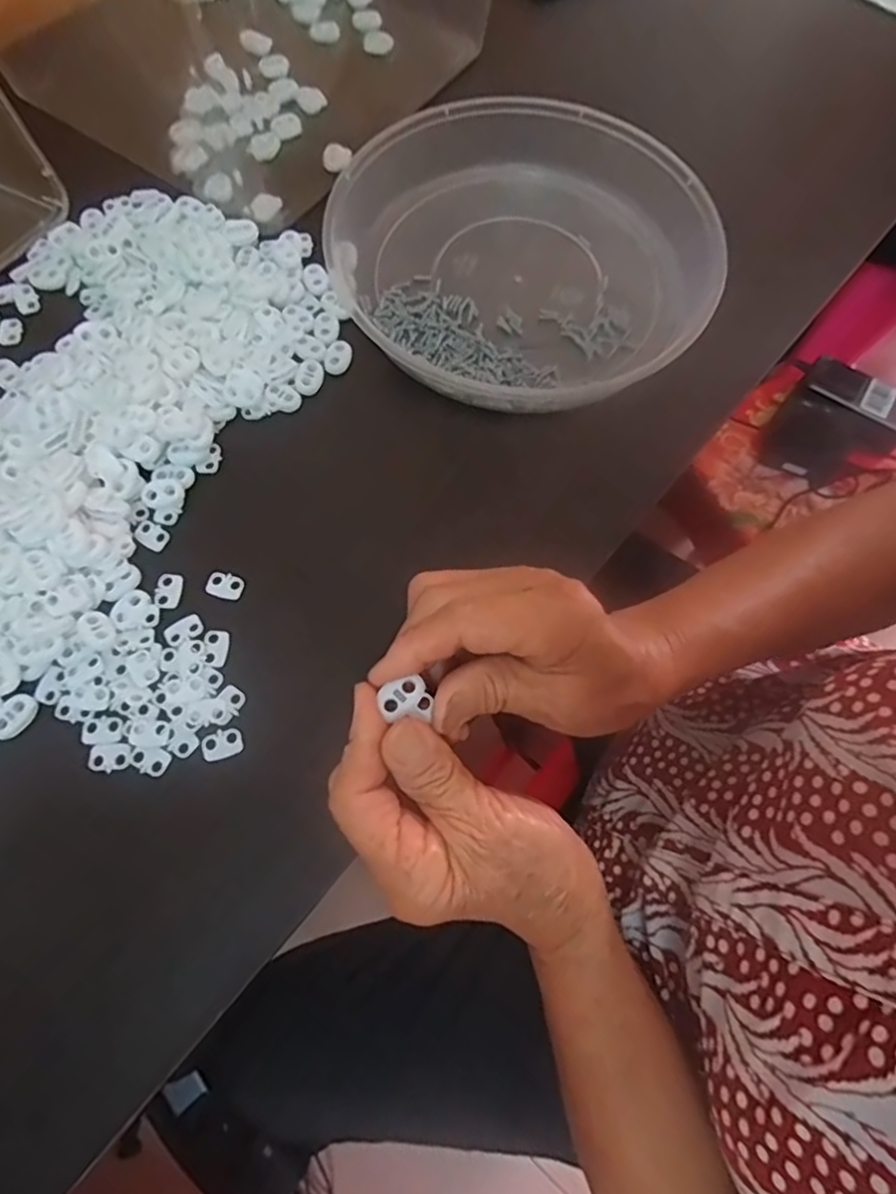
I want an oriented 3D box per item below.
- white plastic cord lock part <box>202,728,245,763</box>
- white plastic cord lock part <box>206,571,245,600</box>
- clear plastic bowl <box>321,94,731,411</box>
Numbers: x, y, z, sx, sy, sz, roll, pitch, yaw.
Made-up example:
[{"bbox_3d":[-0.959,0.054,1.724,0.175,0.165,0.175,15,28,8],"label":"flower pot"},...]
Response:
[{"bbox_3d":[-0.108,0.071,0.294,0.018,0.004,0.013,-23,73,-10],"label":"white plastic cord lock part"},{"bbox_3d":[-0.117,-0.006,0.320,0.018,0.004,0.013,16,70,4],"label":"white plastic cord lock part"},{"bbox_3d":[0.042,-0.216,0.378,0.222,0.036,0.211,1,70,-2],"label":"clear plastic bowl"}]

